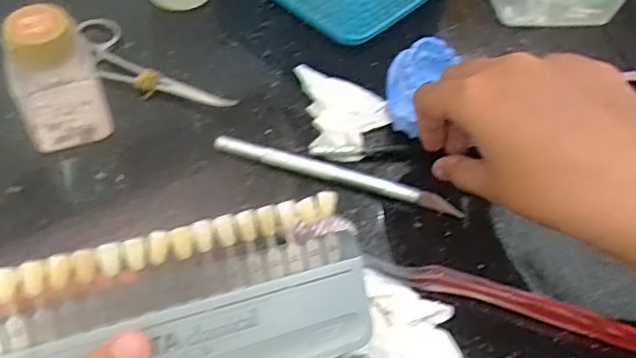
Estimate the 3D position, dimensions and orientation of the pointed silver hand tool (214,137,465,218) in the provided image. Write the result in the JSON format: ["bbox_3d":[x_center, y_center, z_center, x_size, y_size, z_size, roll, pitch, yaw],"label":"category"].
[{"bbox_3d":[0.011,-0.001,0.328,0.137,0.009,0.007,15,55,5],"label":"pointed silver hand tool"}]

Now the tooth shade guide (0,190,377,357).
[{"bbox_3d":[-0.049,0.051,0.227,0.142,0.018,0.067,-12,93,-21],"label":"tooth shade guide"}]

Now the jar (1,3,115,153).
[{"bbox_3d":[-0.134,-0.049,0.308,0.040,0.073,0.033,-16,54,-14],"label":"jar"}]

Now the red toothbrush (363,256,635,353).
[{"bbox_3d":[0.093,0.060,0.291,0.142,0.012,0.012,16,55,6],"label":"red toothbrush"}]

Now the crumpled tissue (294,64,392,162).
[{"bbox_3d":[0.017,-0.040,0.354,0.050,0.012,0.062,-5,55,-9],"label":"crumpled tissue"}]

